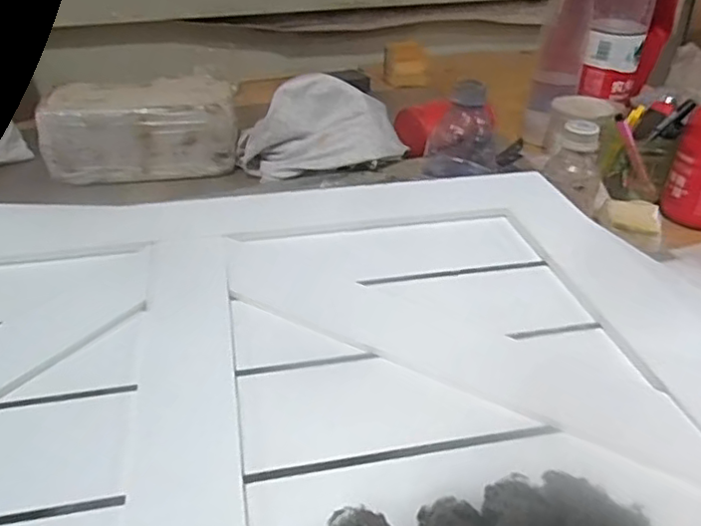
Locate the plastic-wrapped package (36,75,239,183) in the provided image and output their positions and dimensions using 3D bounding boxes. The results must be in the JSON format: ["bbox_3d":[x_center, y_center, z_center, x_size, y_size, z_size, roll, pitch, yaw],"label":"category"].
[{"bbox_3d":[-0.268,-0.178,0.804,0.236,0.098,0.105,-4,35,-6],"label":"plastic-wrapped package"}]

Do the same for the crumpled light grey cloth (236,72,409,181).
[{"bbox_3d":[-0.036,-0.165,0.760,0.199,0.095,0.116,-6,35,-9],"label":"crumpled light grey cloth"}]

